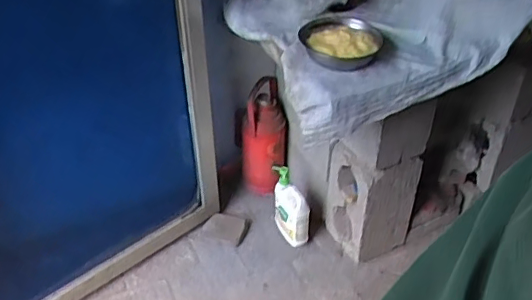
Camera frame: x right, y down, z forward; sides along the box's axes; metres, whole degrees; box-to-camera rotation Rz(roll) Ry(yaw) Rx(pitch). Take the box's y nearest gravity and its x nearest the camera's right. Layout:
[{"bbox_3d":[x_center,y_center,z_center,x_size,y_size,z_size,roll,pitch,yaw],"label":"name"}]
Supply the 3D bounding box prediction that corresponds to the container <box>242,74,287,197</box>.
[{"bbox_3d":[-0.006,-0.024,1.937,0.149,0.360,0.161,-1,39,0],"label":"container"}]

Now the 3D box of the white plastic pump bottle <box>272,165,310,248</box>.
[{"bbox_3d":[0.080,0.186,1.791,0.071,0.233,0.168,-17,42,-19],"label":"white plastic pump bottle"}]

